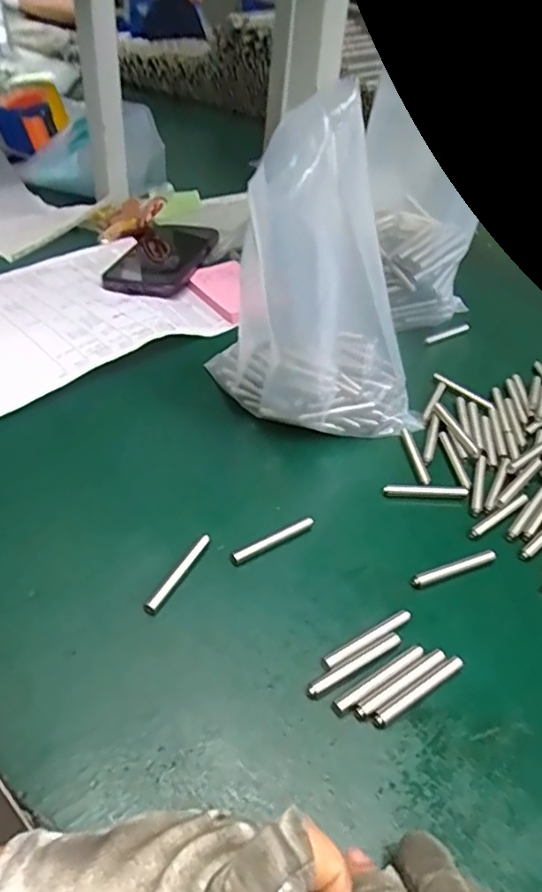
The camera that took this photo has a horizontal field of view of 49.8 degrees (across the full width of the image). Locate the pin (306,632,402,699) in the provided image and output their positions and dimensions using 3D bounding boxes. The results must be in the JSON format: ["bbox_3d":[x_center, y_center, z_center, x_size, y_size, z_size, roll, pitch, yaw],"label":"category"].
[{"bbox_3d":[0.044,0.112,0.302,0.059,0.004,0.008,-20,49,-27],"label":"pin"}]

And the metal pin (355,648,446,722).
[{"bbox_3d":[0.067,0.119,0.295,0.058,0.004,0.007,-22,50,-28],"label":"metal pin"}]

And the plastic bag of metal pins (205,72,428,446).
[{"bbox_3d":[0.040,-0.105,0.393,0.160,0.197,0.067,8,42,1],"label":"plastic bag of metal pins"}]

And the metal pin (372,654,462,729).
[{"bbox_3d":[0.075,0.123,0.294,0.058,0.004,0.008,-21,49,-27],"label":"metal pin"}]

